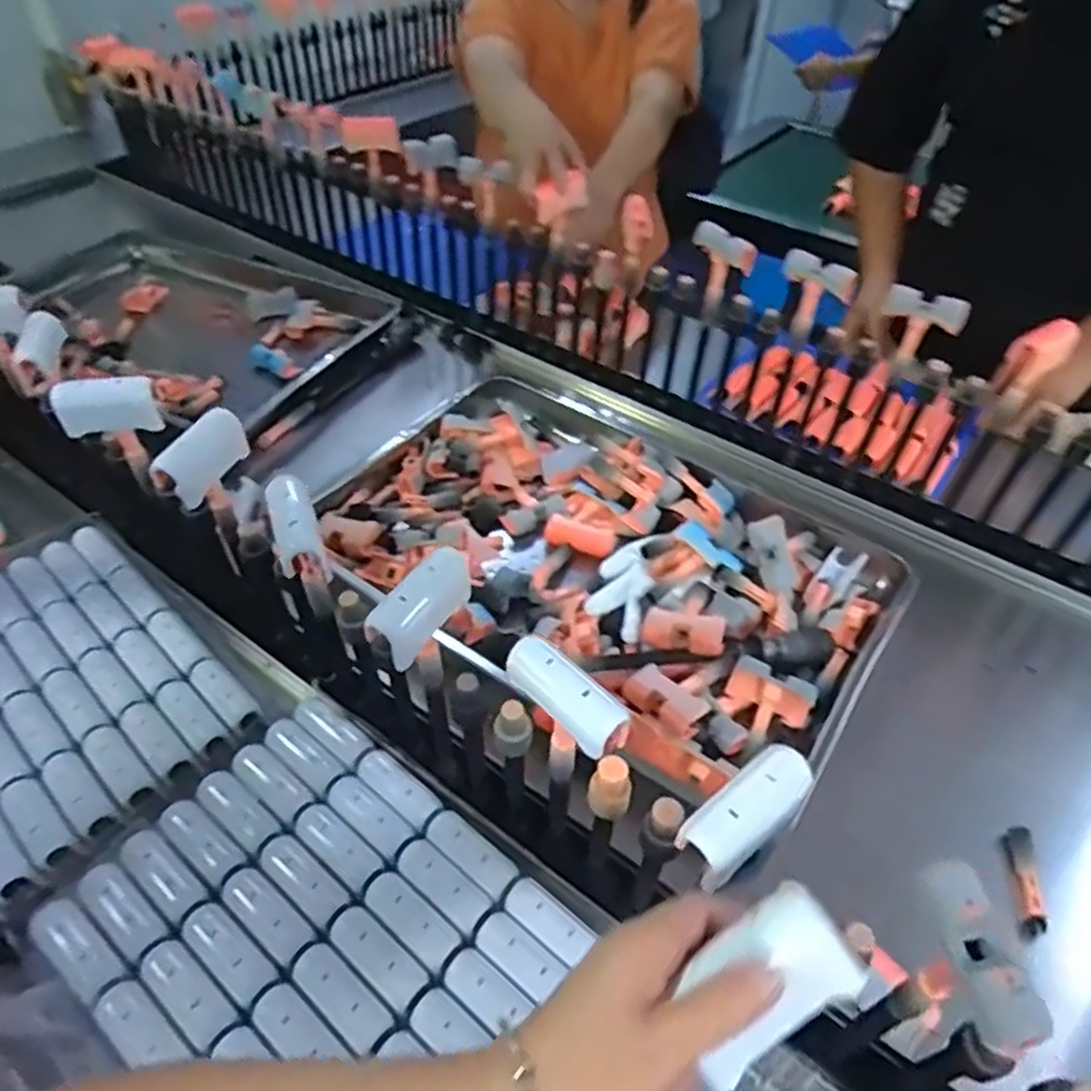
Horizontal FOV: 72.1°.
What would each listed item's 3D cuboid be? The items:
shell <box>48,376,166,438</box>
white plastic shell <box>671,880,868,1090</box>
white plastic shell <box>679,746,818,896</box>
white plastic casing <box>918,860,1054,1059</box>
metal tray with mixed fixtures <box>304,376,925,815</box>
[{"bbox_3d":[-0.351,-0.110,0.600,0.070,0.046,0.022,-16,48,-18],"label":"shell"},{"bbox_3d":[0.089,0.178,0.307,0.073,0.019,0.044,-35,60,-3],"label":"white plastic shell"},{"bbox_3d":[0.103,0.133,0.375,0.079,0.020,0.031,-28,53,-27],"label":"white plastic shell"},{"bbox_3d":[0.196,0.183,0.337,0.024,0.019,0.075,-3,45,-6],"label":"white plastic casing"},{"bbox_3d":[0.068,-0.002,0.831,0.588,0.075,0.395,30,51,24],"label":"metal tray with mixed fixtures"}]

